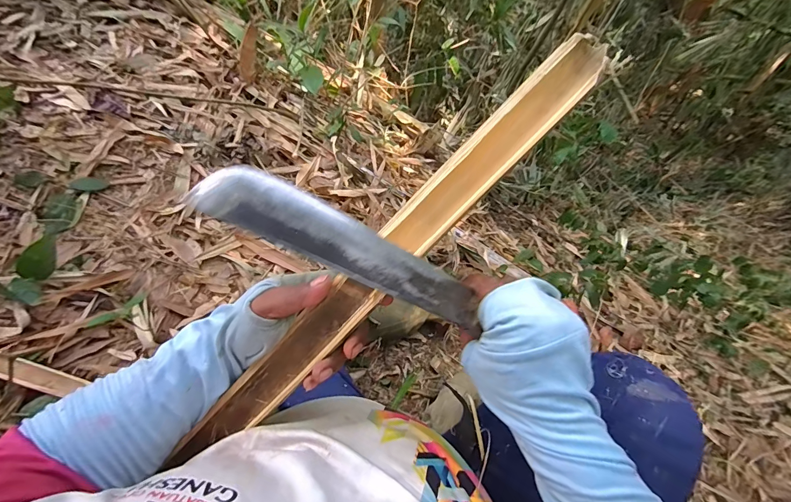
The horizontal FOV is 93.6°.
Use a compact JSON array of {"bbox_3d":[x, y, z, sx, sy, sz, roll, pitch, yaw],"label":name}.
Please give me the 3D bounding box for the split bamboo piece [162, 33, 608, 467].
[{"bbox_3d":[-0.016,0.021,0.311,0.474,0.026,0.037,-46,74,9],"label":"split bamboo piece"}]

